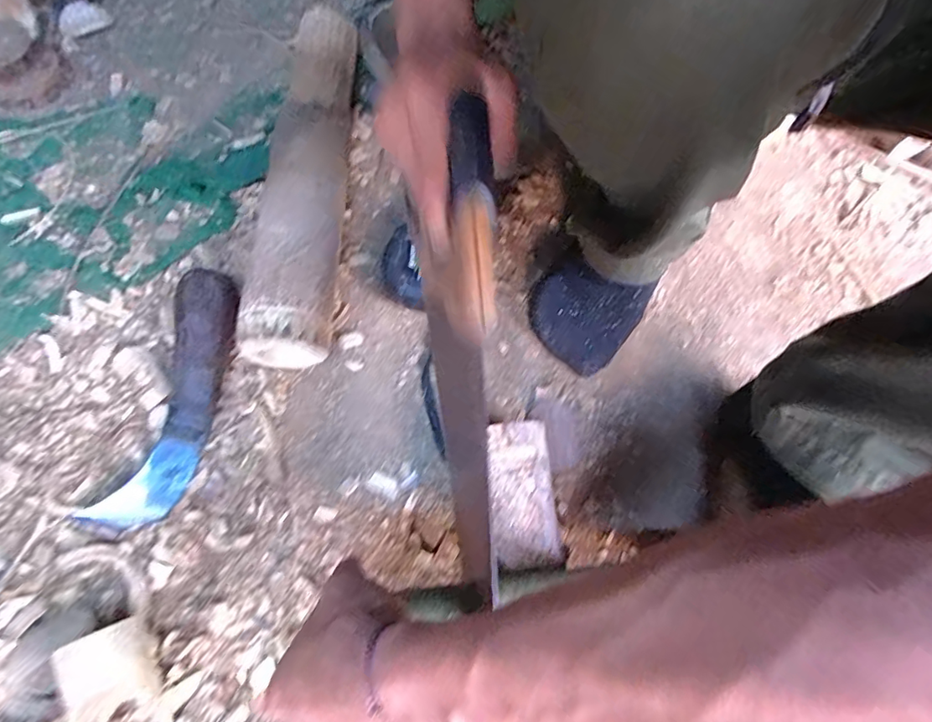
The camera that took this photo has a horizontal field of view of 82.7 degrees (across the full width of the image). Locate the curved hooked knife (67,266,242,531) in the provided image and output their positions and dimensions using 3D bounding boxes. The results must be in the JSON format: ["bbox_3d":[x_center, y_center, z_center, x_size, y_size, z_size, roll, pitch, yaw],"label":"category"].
[{"bbox_3d":[-0.244,0.030,0.448,0.066,0.037,0.223,14,81,4],"label":"curved hooked knife"}]

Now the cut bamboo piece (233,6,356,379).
[{"bbox_3d":[-0.146,-0.168,0.501,0.067,0.076,0.355,1,68,-1],"label":"cut bamboo piece"}]

